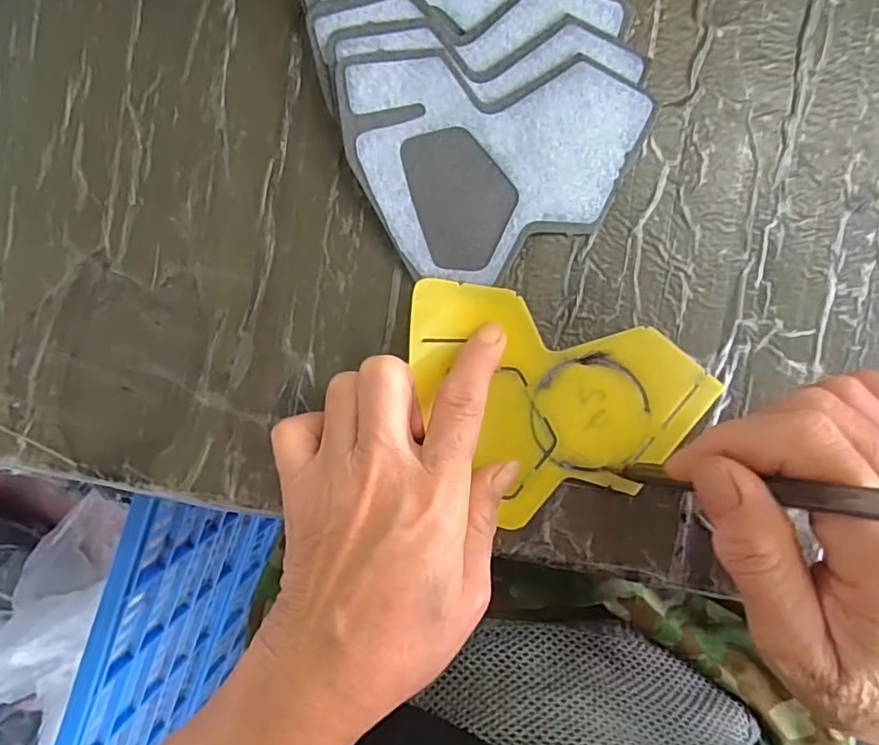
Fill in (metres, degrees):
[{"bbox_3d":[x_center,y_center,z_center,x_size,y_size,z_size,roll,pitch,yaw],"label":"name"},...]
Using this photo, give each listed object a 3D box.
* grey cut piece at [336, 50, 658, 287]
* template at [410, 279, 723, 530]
[{"bbox_3d":[0.020,-0.082,0.239,0.120,0.004,0.087,4,100,1],"label":"grey cut piece"},{"bbox_3d":[0.043,0.018,0.240,0.125,0.012,0.089,16,94,4],"label":"template"}]

